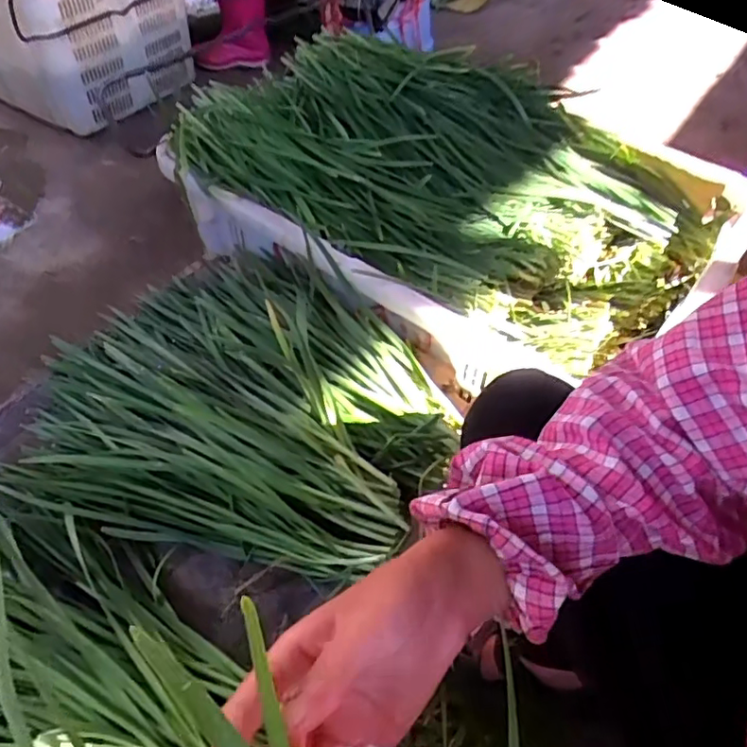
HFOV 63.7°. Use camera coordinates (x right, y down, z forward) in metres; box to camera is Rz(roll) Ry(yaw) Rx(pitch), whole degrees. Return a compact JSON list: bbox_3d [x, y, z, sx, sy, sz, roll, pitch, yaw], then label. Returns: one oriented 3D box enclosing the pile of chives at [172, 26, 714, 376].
[{"bbox_3d":[0.120,-0.253,0.798,0.607,0.175,0.459,27,55,20],"label":"pile of chives"}]

